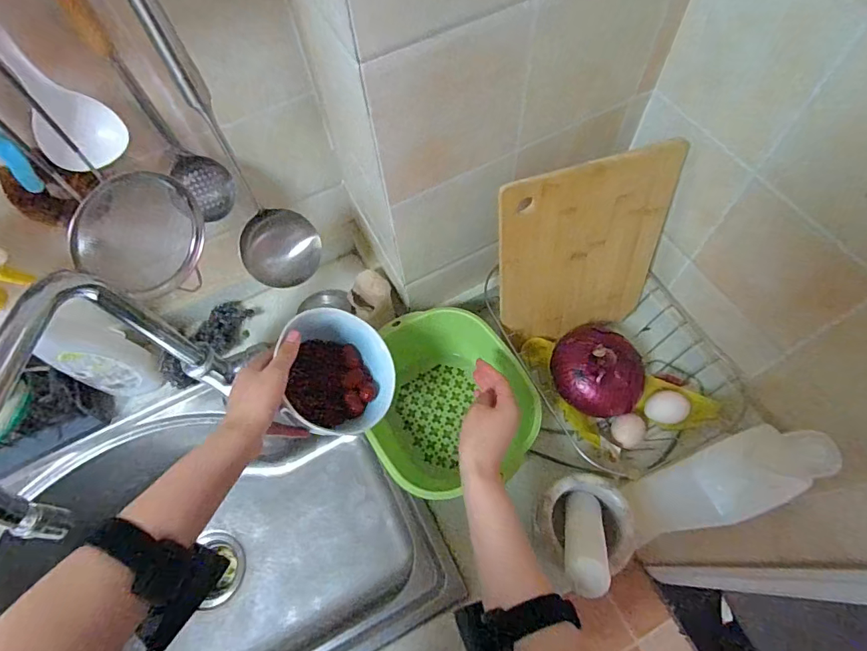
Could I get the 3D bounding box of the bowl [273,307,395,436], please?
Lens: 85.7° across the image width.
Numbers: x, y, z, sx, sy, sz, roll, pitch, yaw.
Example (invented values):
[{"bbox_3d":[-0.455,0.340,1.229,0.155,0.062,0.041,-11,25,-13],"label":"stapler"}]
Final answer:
[{"bbox_3d":[-0.109,0.055,0.527,0.114,0.070,0.134,12,71,-32],"label":"bowl"}]

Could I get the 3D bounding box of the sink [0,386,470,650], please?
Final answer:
[{"bbox_3d":[-0.283,0.318,0.689,0.533,0.226,0.408,-24,63,-9],"label":"sink"}]

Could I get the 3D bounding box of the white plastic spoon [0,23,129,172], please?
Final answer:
[{"bbox_3d":[-0.332,-0.207,0.383,0.068,0.177,0.021,-37,66,-15],"label":"white plastic spoon"}]

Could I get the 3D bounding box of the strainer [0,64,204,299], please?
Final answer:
[{"bbox_3d":[-0.327,-0.137,0.425,0.085,0.307,0.112,30,68,17],"label":"strainer"}]

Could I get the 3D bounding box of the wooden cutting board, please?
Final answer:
[{"bbox_3d":[0.187,-0.082,0.577,0.216,0.263,0.013,-16,49,-5],"label":"wooden cutting board"}]

